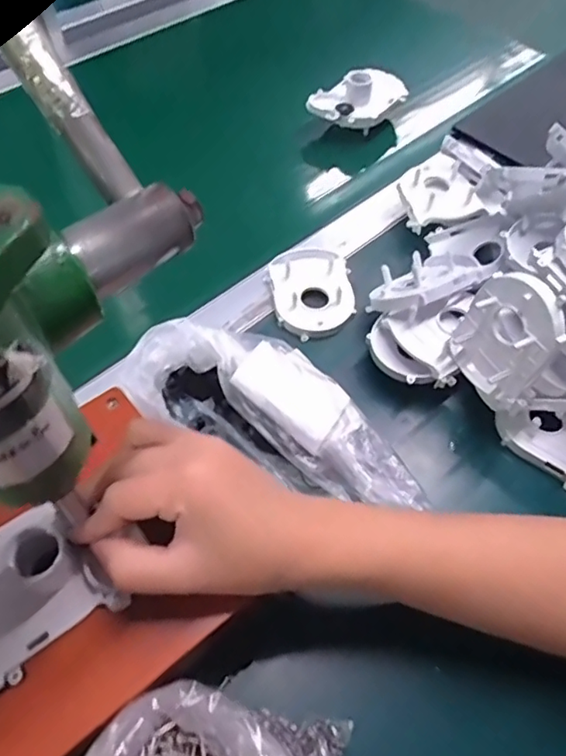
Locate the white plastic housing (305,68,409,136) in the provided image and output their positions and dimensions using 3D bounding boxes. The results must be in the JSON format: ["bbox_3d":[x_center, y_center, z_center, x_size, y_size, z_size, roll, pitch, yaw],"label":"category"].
[{"bbox_3d":[0.079,-0.289,0.590,0.103,0.035,0.050,-24,61,-17],"label":"white plastic housing"}]

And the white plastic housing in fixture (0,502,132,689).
[{"bbox_3d":[-0.130,0.099,0.273,0.078,0.023,0.070,-31,63,-20],"label":"white plastic housing in fixture"}]

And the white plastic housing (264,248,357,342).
[{"bbox_3d":[0.025,-0.073,0.479,0.067,0.023,0.087,-11,58,-9],"label":"white plastic housing"}]

